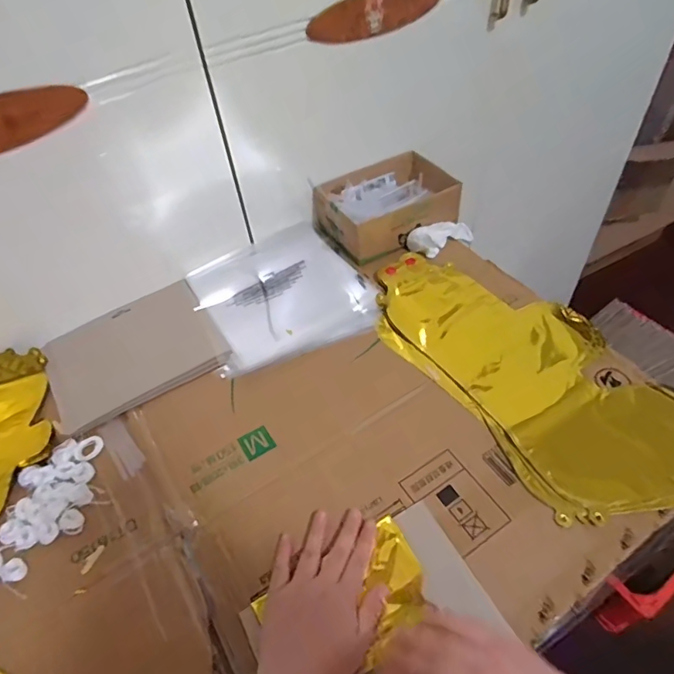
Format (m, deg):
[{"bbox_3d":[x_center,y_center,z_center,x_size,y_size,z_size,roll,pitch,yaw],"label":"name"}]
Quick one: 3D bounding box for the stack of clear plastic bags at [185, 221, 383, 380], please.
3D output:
[{"bbox_3d":[-0.075,-0.062,0.663,0.215,0.018,0.218,-23,51,-15],"label":"stack of clear plastic bags"}]

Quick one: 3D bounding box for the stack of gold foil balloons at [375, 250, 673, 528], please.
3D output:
[{"bbox_3d":[0.219,0.028,0.563,0.212,0.019,0.426,-28,52,-19],"label":"stack of gold foil balloons"}]

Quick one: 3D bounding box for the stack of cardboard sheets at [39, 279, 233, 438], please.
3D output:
[{"bbox_3d":[-0.255,0.018,0.614,0.200,0.015,0.166,-26,52,-17],"label":"stack of cardboard sheets"}]

